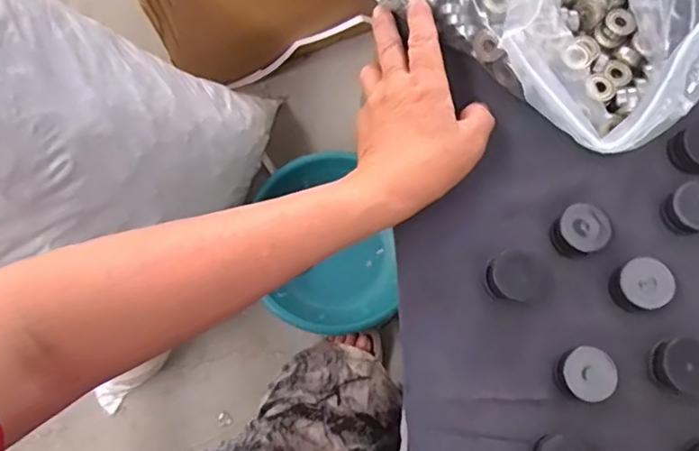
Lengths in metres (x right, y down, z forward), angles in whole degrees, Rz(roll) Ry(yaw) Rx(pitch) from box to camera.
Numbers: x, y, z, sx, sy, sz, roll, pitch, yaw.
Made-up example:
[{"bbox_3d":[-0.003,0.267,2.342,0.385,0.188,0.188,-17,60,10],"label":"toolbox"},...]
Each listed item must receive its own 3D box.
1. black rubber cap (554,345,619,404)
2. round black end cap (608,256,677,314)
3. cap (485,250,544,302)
[{"bbox_3d":[0.147,0.092,0.347,0.030,0.019,0.032,0,75,-1],"label":"black rubber cap"},{"bbox_3d":[0.188,0.039,0.360,0.030,0.022,0.032,0,75,-1],"label":"round black end cap"},{"bbox_3d":[0.107,0.034,0.362,0.032,0.016,0.030,0,75,-1],"label":"cap"}]

